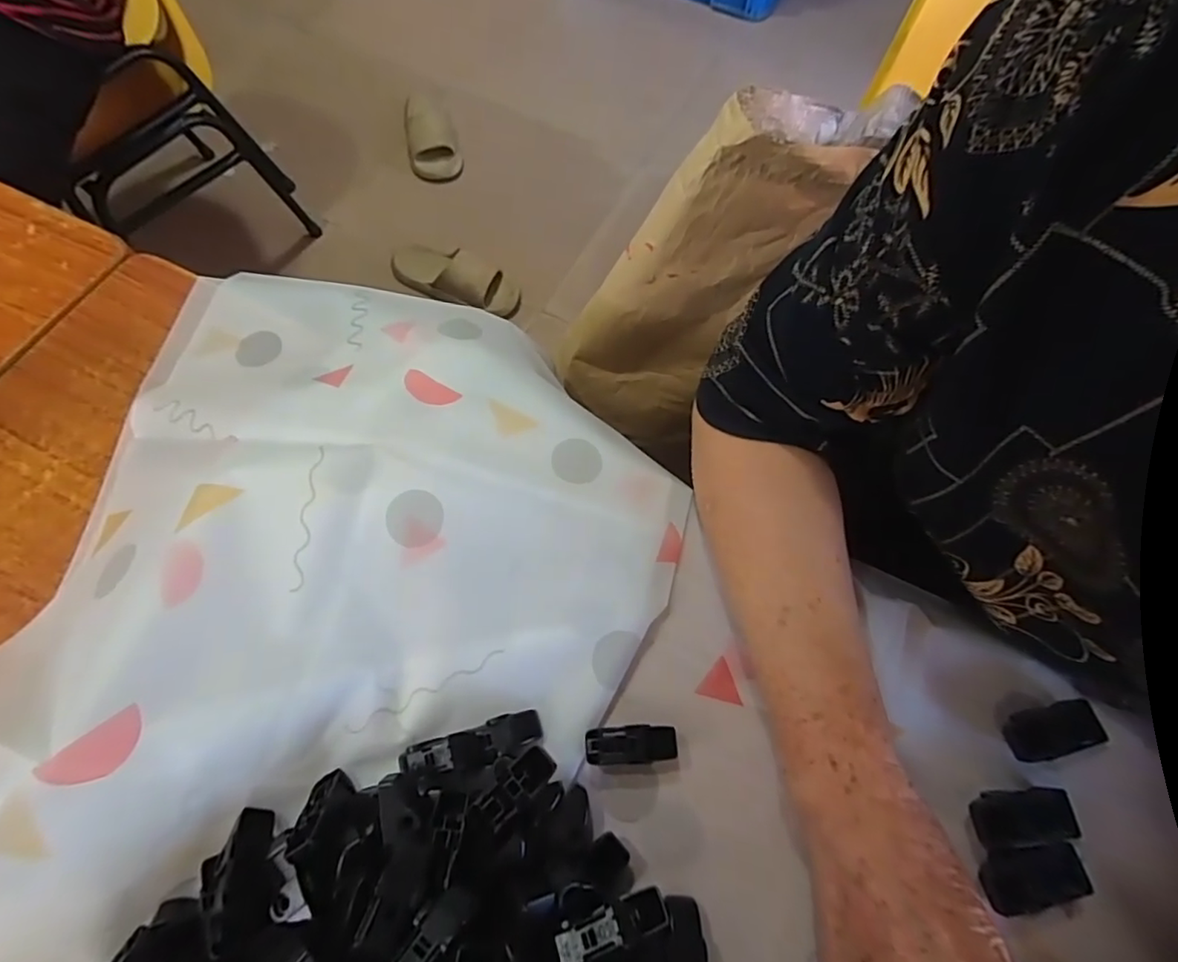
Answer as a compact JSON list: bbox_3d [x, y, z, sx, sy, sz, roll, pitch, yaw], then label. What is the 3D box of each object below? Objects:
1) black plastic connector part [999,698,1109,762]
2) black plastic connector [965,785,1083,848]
[{"bbox_3d":[0.247,0.134,0.310,0.051,0.016,0.023,-10,68,-4],"label":"black plastic connector part"},{"bbox_3d":[0.220,0.171,0.293,0.046,0.014,0.022,-9,68,-4],"label":"black plastic connector"}]

